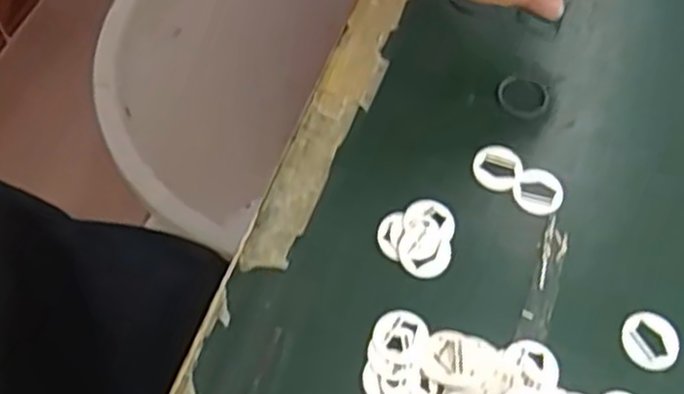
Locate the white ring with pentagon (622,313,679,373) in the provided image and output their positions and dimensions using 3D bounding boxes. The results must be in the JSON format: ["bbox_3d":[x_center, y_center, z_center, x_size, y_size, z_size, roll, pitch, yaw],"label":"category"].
[{"bbox_3d":[0.103,0.048,0.247,0.016,0.006,0.019,-35,66,-20],"label":"white ring with pentagon"}]

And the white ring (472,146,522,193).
[{"bbox_3d":[0.058,-0.012,0.277,0.017,0.004,0.017,1,59,-1],"label":"white ring"}]

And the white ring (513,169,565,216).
[{"bbox_3d":[0.073,-0.003,0.273,0.017,0.004,0.018,1,59,-1],"label":"white ring"}]

